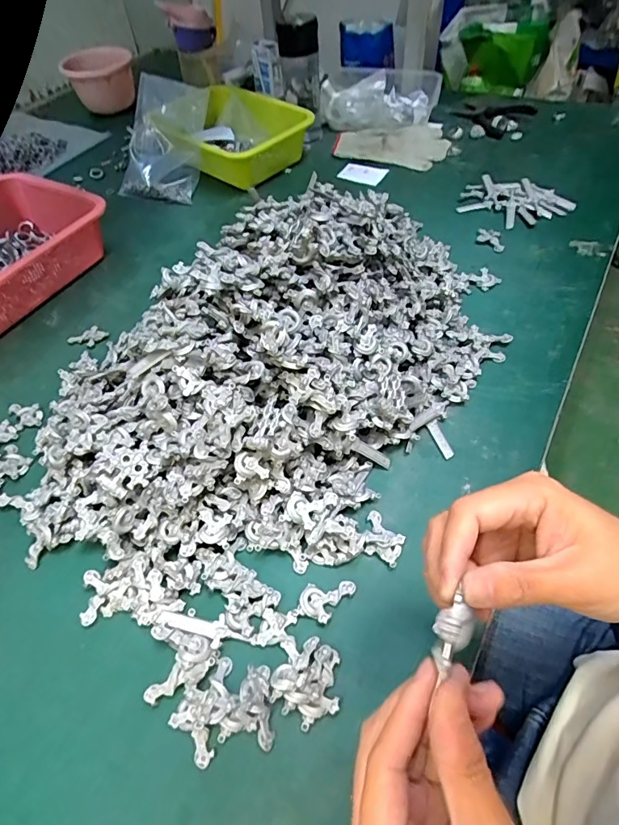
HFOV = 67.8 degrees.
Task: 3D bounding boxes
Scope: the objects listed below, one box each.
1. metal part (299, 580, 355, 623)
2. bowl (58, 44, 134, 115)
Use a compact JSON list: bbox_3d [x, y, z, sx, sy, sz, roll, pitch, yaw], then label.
[{"bbox_3d":[0.012,0.145,0.365,0.030,0.005,0.043,36,64,28],"label":"metal part"},{"bbox_3d":[-0.451,-0.726,1.018,0.145,0.099,0.122,-23,54,-11],"label":"bowl"}]

